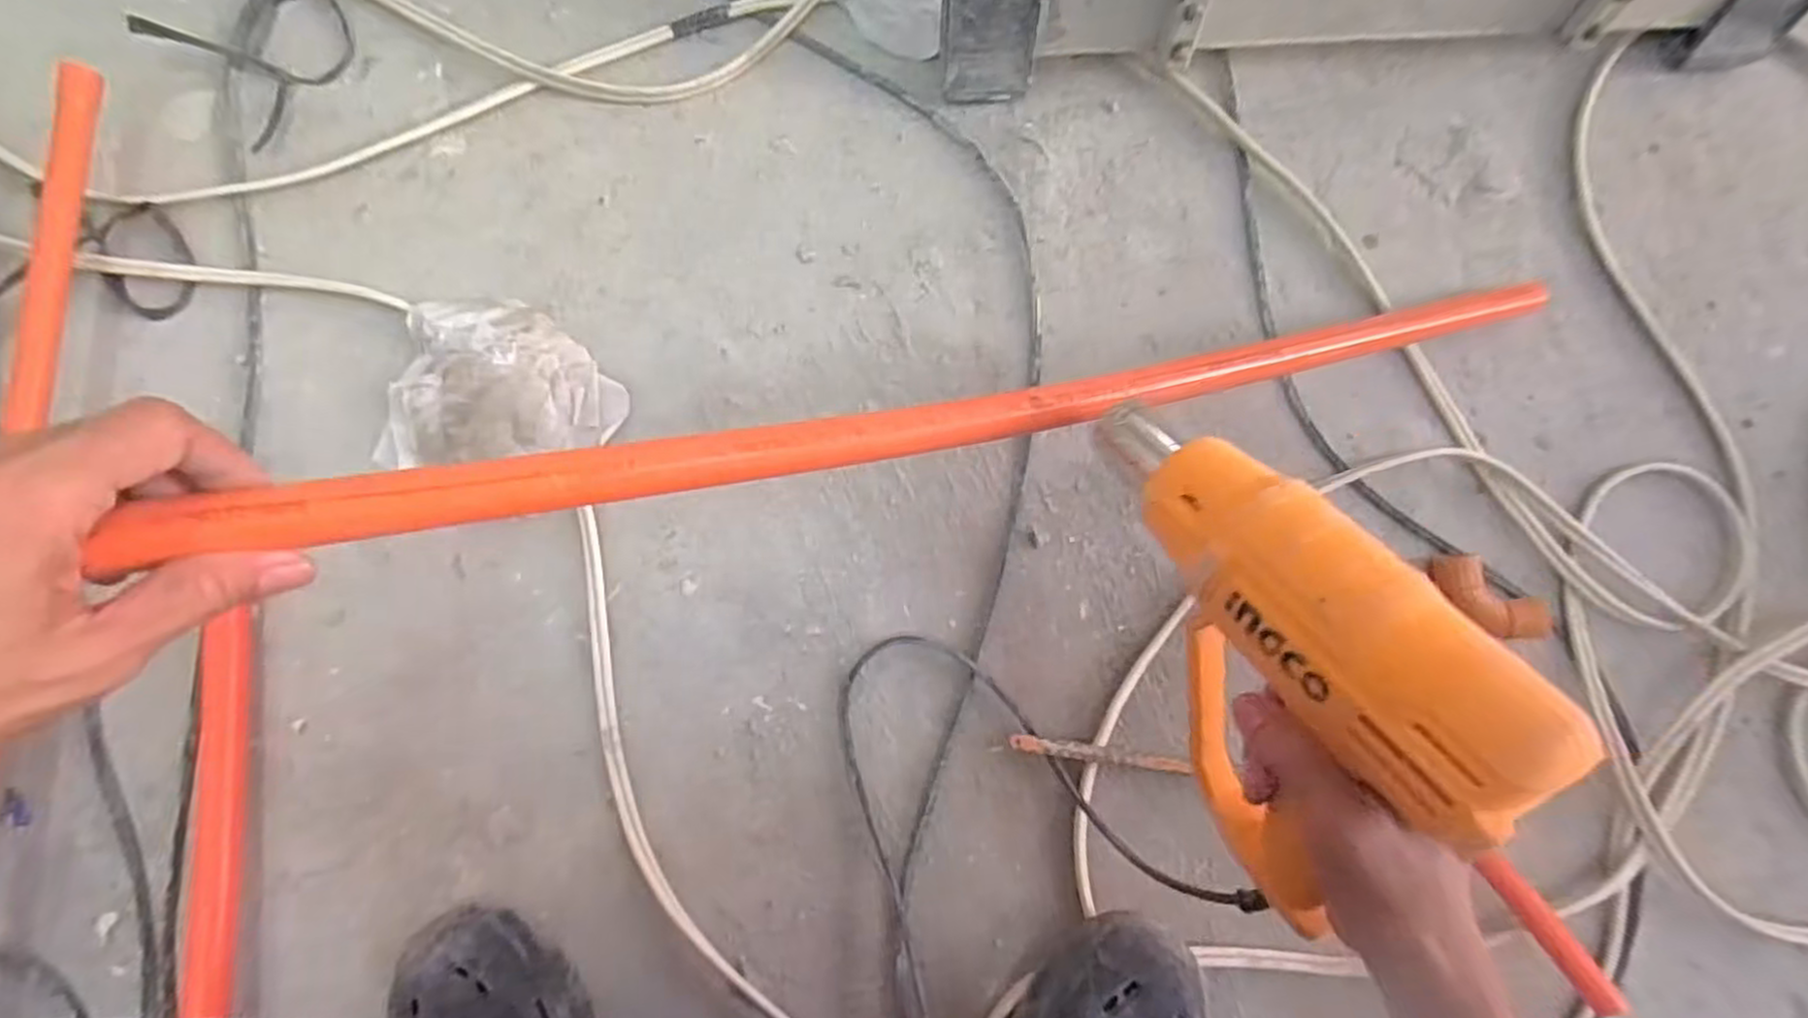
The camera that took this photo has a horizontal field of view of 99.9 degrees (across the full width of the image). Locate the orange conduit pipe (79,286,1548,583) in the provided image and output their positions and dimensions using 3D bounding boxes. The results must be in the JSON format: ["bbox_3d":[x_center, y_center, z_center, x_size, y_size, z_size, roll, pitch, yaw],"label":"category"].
[{"bbox_3d":[0.095,-0.063,0.419,0.797,0.024,0.034,-13,79,-24],"label":"orange conduit pipe"}]

